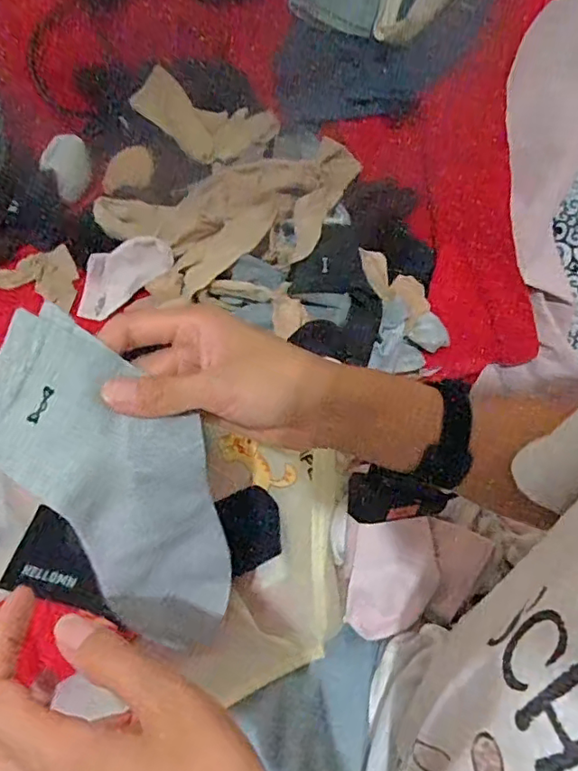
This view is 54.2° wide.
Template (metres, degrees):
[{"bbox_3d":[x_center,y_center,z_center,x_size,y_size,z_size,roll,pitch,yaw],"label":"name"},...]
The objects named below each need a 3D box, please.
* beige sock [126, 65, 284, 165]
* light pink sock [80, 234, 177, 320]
[{"bbox_3d":[-0.106,-0.365,0.794,0.176,0.057,0.098,12,53,-19],"label":"beige sock"},{"bbox_3d":[-0.209,-0.137,0.702,0.135,0.050,0.060,-38,64,1],"label":"light pink sock"}]

